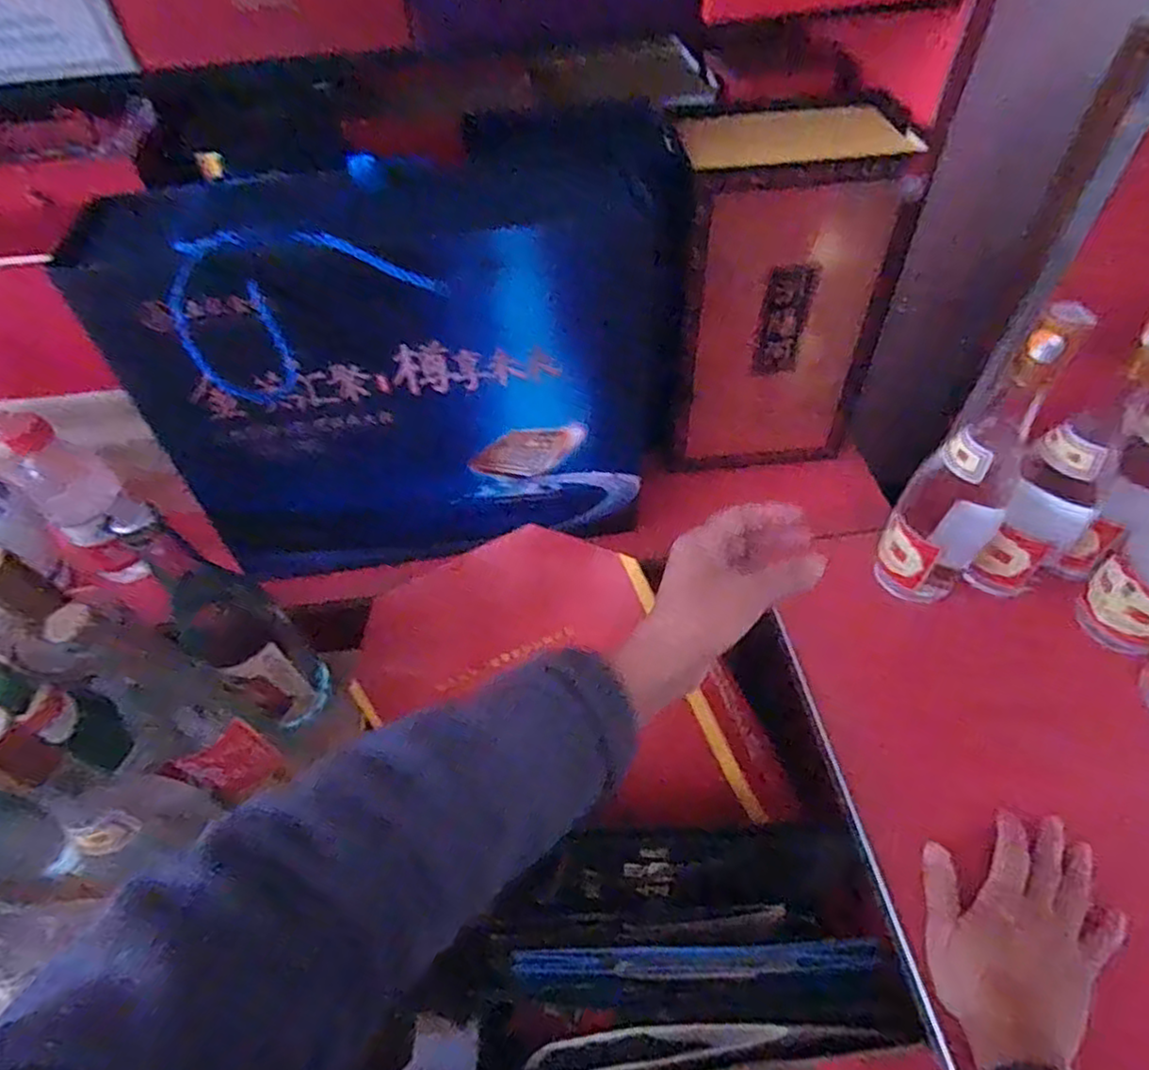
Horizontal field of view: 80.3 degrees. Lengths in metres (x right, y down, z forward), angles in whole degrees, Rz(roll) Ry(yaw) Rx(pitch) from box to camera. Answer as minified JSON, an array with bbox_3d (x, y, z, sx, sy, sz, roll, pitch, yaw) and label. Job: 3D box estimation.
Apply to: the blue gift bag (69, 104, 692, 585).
[{"bbox_3d":[-0.124,-0.121,0.549,0.397,0.317,0.146,-4,52,0],"label":"blue gift bag"}]

